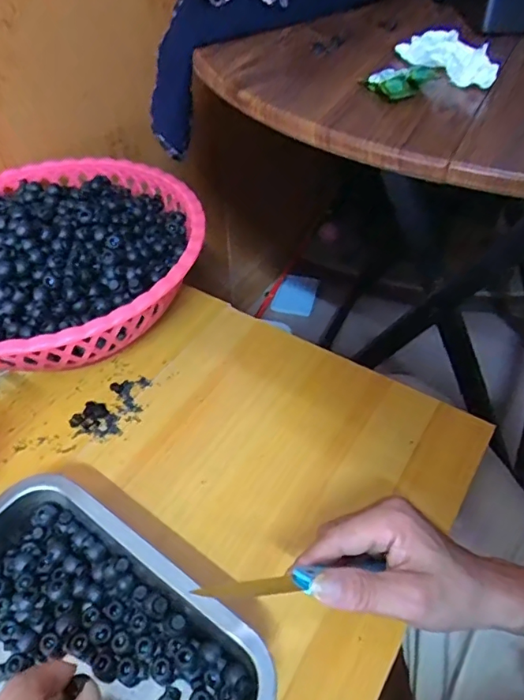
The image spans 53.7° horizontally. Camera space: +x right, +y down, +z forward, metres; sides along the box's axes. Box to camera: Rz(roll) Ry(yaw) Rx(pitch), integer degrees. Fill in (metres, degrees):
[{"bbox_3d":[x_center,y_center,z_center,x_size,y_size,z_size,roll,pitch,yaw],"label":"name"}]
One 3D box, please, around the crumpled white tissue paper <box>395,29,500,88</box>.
[{"bbox_3d":[0.156,-0.241,0.423,0.036,0.030,0.099,-26,52,-20],"label":"crumpled white tissue paper"}]

